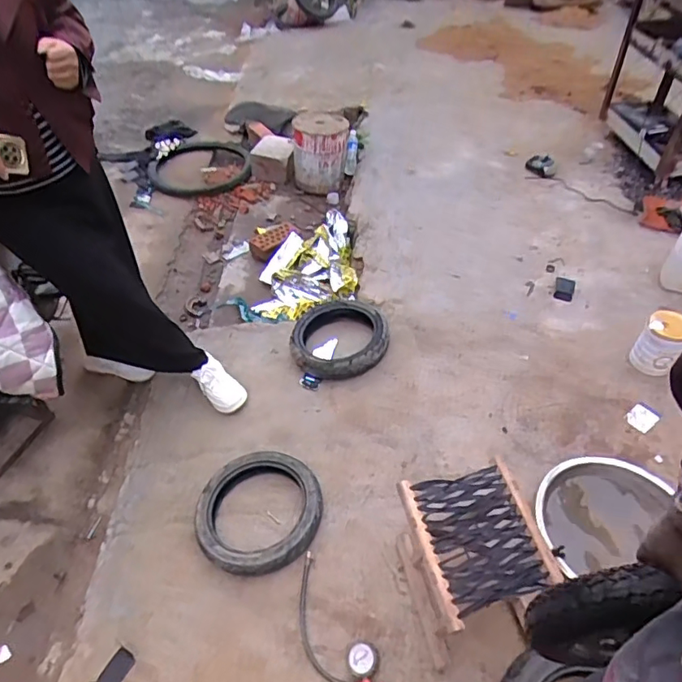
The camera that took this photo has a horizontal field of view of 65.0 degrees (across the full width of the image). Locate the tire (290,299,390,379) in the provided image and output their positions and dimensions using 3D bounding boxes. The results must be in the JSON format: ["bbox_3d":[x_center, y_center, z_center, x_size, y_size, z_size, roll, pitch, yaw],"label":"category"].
[{"bbox_3d":[-0.006,-0.023,1.844,0.335,0.085,0.334,1,45,-4],"label":"tire"}]

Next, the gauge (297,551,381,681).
[{"bbox_3d":[0.002,0.691,1.184,0.125,0.059,0.468,-23,51,-25],"label":"gauge"}]

